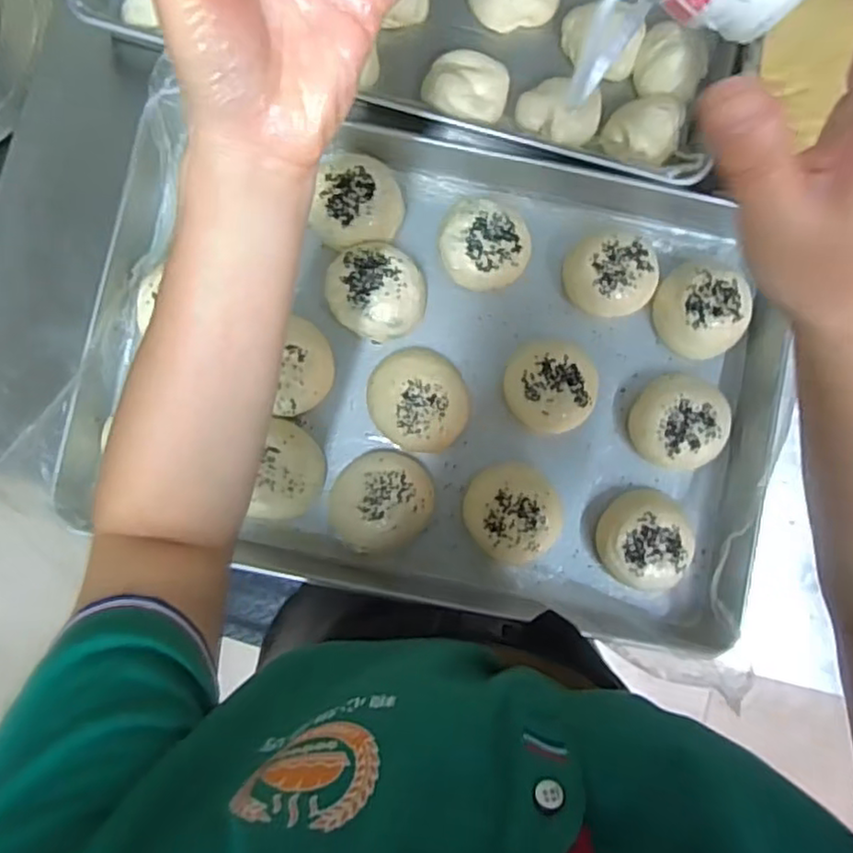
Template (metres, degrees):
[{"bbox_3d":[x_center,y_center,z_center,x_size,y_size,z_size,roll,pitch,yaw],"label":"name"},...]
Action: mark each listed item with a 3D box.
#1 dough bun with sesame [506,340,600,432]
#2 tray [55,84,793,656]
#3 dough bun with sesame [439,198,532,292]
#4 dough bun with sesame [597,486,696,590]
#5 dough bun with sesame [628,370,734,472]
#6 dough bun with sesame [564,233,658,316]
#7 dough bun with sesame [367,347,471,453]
[{"bbox_3d":[0.112,-0.034,0.595,0.079,0.039,0.078,0,86,-2],"label":"dough bun with sesame"},{"bbox_3d":[0.010,-0.054,0.598,0.601,0.059,0.412,12,86,-1],"label":"tray"},{"bbox_3d":[0.052,-0.162,0.601,0.078,0.045,0.075,0,86,-2],"label":"dough bun with sesame"},{"bbox_3d":[0.194,0.099,0.584,0.074,0.034,0.084,16,86,-1],"label":"dough bun with sesame"},{"bbox_3d":[0.227,-0.003,0.594,0.078,0.041,0.083,0,86,-2],"label":"dough bun with sesame"},{"bbox_3d":[0.167,-0.137,0.603,0.076,0.045,0.073,0,86,-2],"label":"dough bun with sesame"},{"bbox_3d":[-0.007,-0.026,0.593,0.084,0.035,0.097,-32,88,-4],"label":"dough bun with sesame"}]

